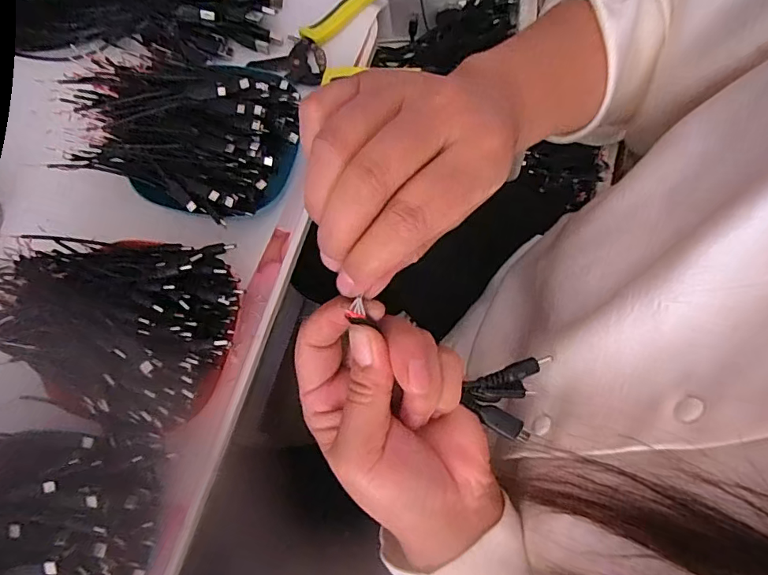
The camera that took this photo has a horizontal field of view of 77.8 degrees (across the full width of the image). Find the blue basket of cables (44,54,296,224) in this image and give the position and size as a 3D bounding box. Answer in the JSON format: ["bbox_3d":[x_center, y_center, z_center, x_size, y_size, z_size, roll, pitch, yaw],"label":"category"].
[{"bbox_3d":[-0.162,-0.128,0.385,0.179,0.069,0.138,7,75,2],"label":"blue basket of cables"}]

